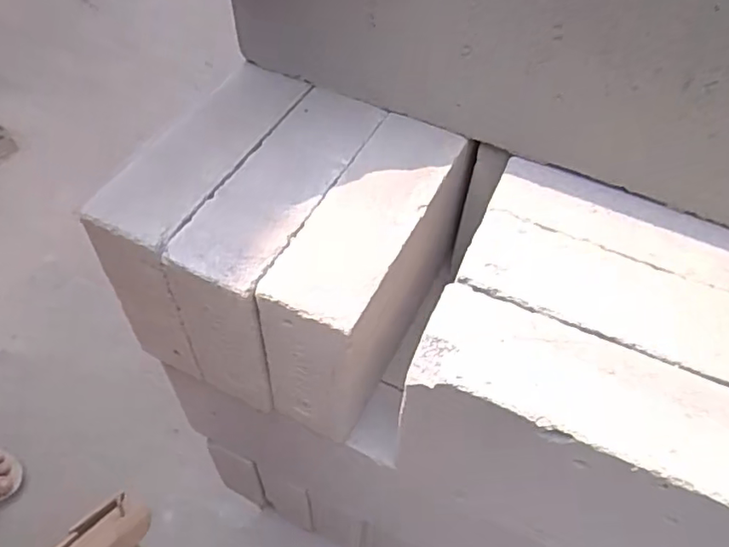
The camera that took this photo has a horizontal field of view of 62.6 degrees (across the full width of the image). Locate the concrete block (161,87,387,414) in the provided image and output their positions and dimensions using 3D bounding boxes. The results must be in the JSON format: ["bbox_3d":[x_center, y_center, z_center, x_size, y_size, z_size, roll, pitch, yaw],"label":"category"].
[{"bbox_3d":[-0.067,-0.017,0.541,0.076,0.193,0.221,22,52,16],"label":"concrete block"}]

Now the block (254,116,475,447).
[{"bbox_3d":[0.009,0.006,0.528,0.080,0.195,0.231,24,53,18],"label":"block"}]

